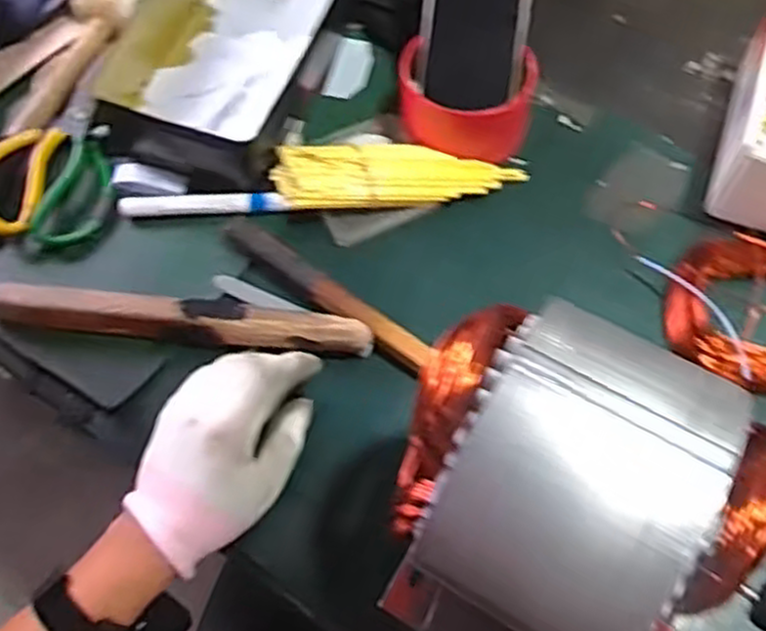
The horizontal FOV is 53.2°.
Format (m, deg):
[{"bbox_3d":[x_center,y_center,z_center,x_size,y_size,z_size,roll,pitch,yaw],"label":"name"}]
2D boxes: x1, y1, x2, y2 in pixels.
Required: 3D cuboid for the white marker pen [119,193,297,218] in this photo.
[{"bbox_3d":[-0.139,-0.087,0.598,0.132,0.014,0.021,-1,65,2],"label":"white marker pen"}]

